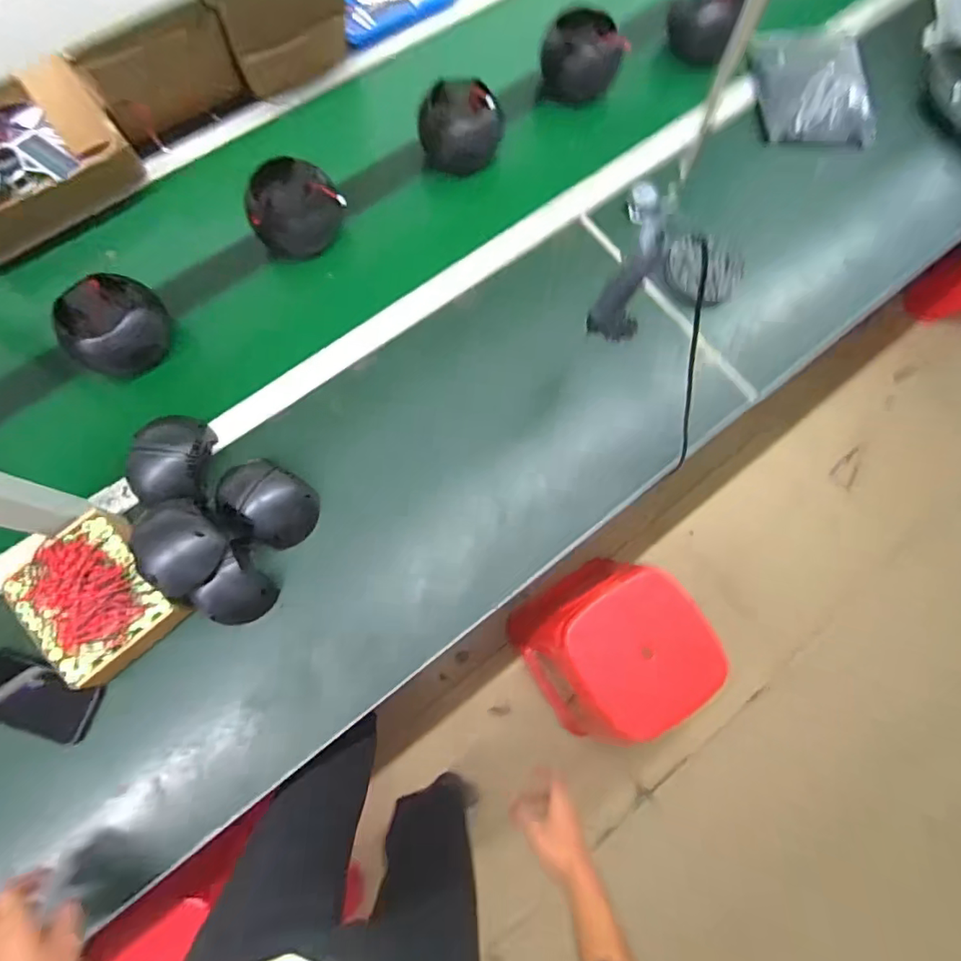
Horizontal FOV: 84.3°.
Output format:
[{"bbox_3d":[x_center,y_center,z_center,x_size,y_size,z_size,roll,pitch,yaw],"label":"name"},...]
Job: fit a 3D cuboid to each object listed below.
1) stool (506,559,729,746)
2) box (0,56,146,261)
[{"bbox_3d":[0.282,0.372,1.194,0.308,0.455,0.320,-32,78,-10],"label":"stool"},{"bbox_3d":[-0.704,-0.498,0.788,0.291,0.141,0.220,-37,79,-11],"label":"box"}]

